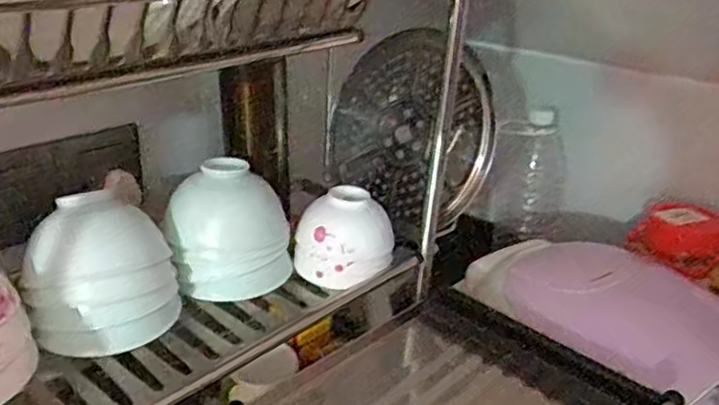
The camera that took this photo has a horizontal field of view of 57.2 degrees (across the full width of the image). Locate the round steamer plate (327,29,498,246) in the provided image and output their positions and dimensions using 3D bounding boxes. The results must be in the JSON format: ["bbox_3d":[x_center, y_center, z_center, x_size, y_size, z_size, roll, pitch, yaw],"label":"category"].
[{"bbox_3d":[0.052,-0.082,0.705,0.034,0.196,0.198,-8,47,-47],"label":"round steamer plate"}]

